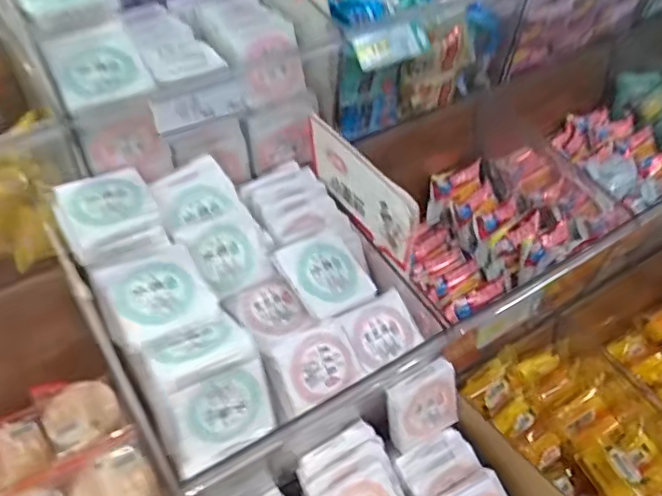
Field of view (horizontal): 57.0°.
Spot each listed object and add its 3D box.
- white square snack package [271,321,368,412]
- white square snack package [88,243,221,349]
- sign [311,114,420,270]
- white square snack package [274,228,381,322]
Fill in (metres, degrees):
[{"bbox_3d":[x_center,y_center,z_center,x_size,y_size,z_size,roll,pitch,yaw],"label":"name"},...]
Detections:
[{"bbox_3d":[-0.011,0.113,0.600,0.082,0.066,0.019,-22,3,-29],"label":"white square snack package"},{"bbox_3d":[-0.159,0.041,0.552,0.092,0.021,0.083,-22,70,-25],"label":"white square snack package"},{"bbox_3d":[0.031,-0.063,0.664,0.005,0.098,0.178,-26,54,-24],"label":"sign"},{"bbox_3d":[-0.003,0.027,0.642,0.080,0.018,0.088,-26,83,-35],"label":"white square snack package"}]

